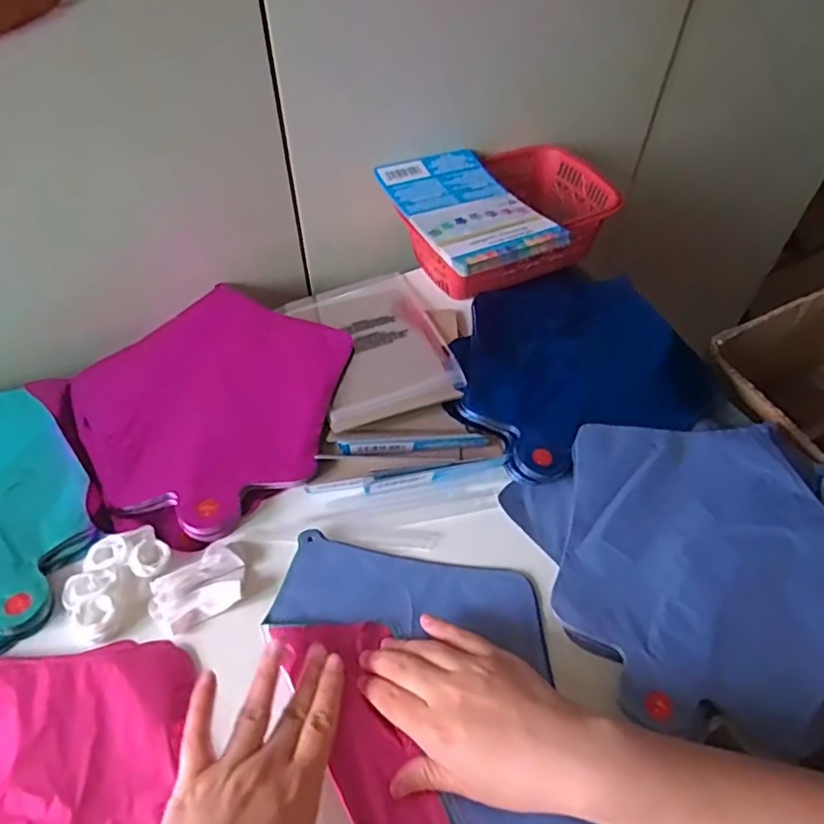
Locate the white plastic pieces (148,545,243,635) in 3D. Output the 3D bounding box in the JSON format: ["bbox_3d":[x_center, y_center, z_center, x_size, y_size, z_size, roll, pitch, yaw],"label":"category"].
[{"bbox_3d":[-0.148,0.124,0.415,0.064,0.010,0.045,-31,61,-23],"label":"white plastic pieces"}]

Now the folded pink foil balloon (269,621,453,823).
[{"bbox_3d":[-0.019,0.205,0.360,0.062,0.008,0.188,-23,54,-18],"label":"folded pink foil balloon"}]

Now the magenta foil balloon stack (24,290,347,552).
[{"bbox_3d":[-0.172,-0.012,0.513,0.235,0.028,0.228,-38,63,-26],"label":"magenta foil balloon stack"}]

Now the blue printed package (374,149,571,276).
[{"bbox_3d":[0.050,-0.198,0.563,0.113,0.020,0.184,-20,54,-16],"label":"blue printed package"}]

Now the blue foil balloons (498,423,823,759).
[{"bbox_3d":[0.233,0.100,0.427,0.273,0.021,0.228,-12,55,-11],"label":"blue foil balloons"}]

